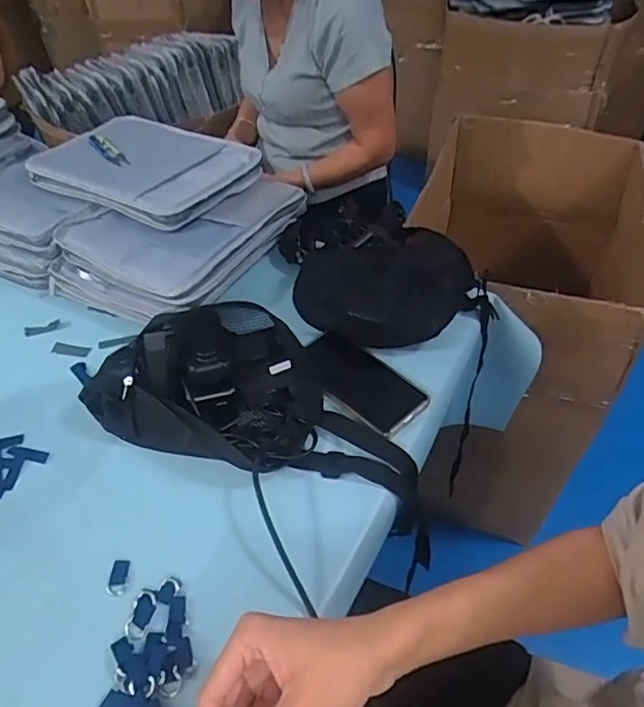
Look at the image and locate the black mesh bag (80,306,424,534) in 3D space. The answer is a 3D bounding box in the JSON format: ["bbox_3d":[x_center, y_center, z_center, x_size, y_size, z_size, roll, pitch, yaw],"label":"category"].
[{"bbox_3d":[-0.067,0.032,0.577,0.356,0.097,0.176,15,48,17],"label":"black mesh bag"}]

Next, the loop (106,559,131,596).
[{"bbox_3d":[-0.181,0.197,0.484,0.016,0.006,0.032,-4,45,-1],"label":"loop"}]

